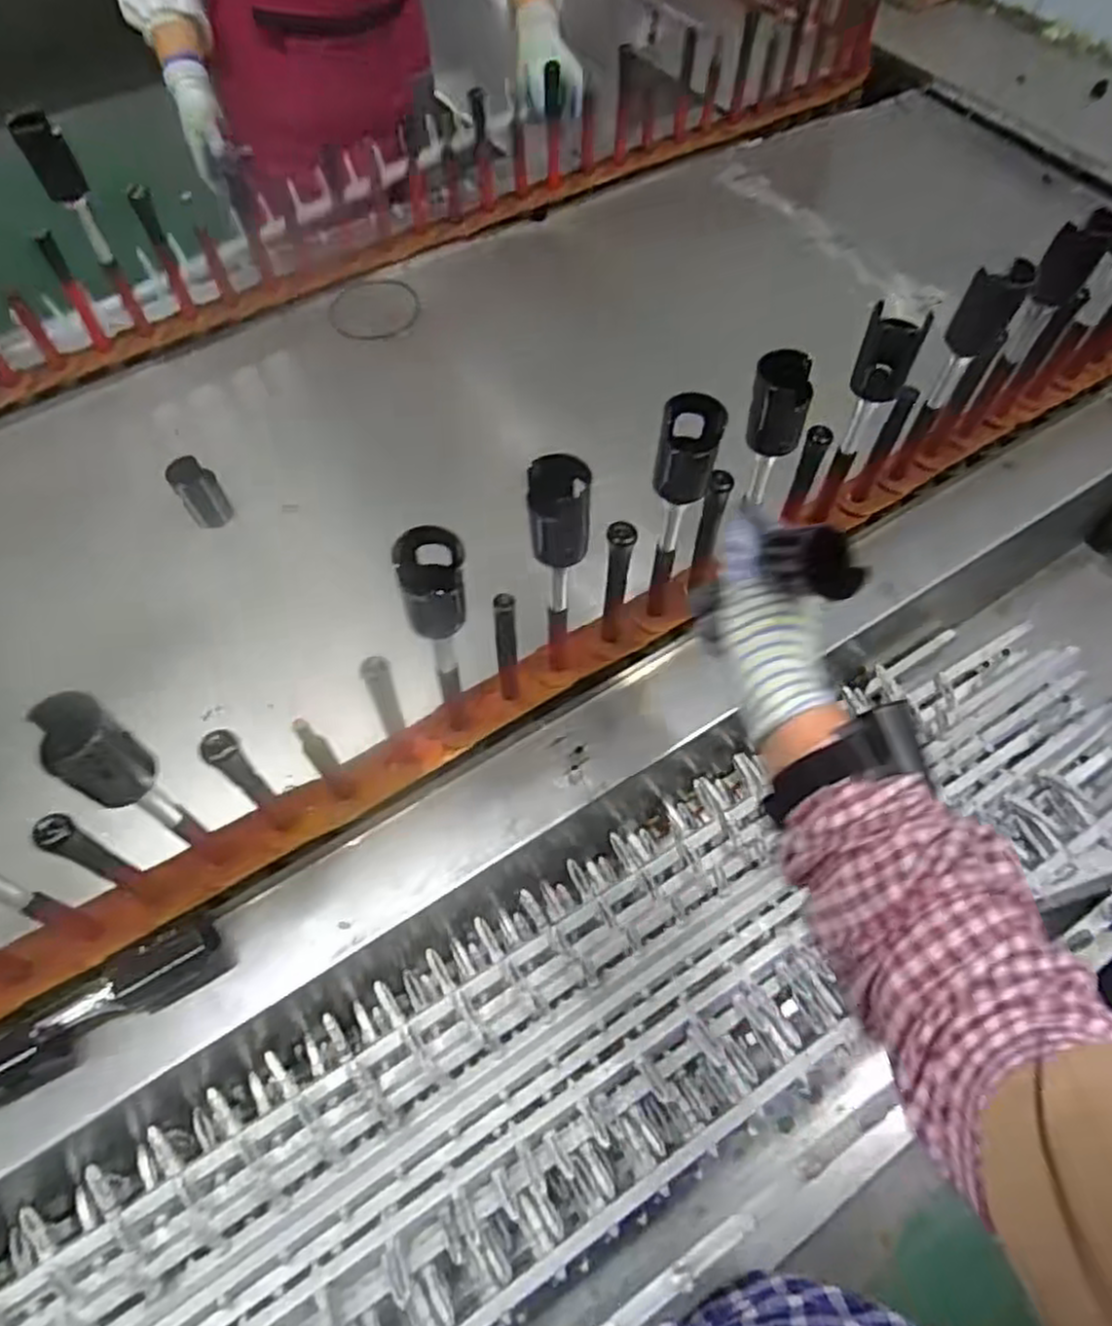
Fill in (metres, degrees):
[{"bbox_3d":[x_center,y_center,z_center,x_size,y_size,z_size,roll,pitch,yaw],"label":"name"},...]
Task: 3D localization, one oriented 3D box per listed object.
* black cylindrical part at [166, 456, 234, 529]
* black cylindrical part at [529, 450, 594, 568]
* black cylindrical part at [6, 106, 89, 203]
[{"bbox_3d":[-0.366,-0.175,0.782,0.039,0.064,0.041,0,58,0],"label":"black cylindrical part"},{"bbox_3d":[0.002,-0.101,0.507,0.040,0.068,0.033,1,58,1],"label":"black cylindrical part"},{"bbox_3d":[-0.491,-0.492,0.736,0.040,0.081,0.032,-33,28,-19],"label":"black cylindrical part"}]

